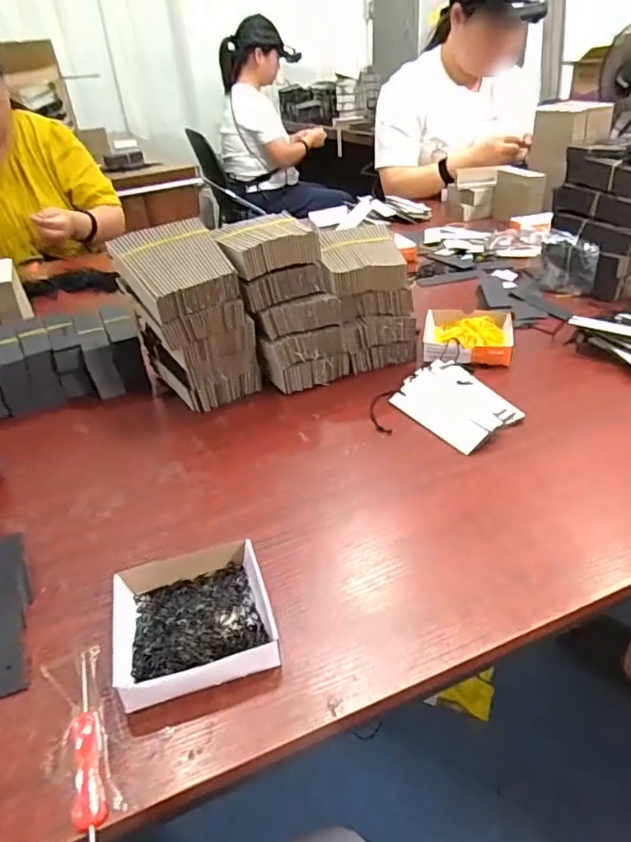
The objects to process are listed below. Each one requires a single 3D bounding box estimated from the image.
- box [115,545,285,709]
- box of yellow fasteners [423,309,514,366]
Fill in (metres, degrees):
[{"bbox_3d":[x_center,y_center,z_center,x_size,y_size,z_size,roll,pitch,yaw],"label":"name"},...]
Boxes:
[{"bbox_3d":[-0.085,0.137,0.383,0.102,0.033,0.107,-13,35,-13],"label":"box"},{"bbox_3d":[0.202,-0.109,0.721,0.110,0.033,0.119,4,35,12],"label":"box of yellow fasteners"}]

